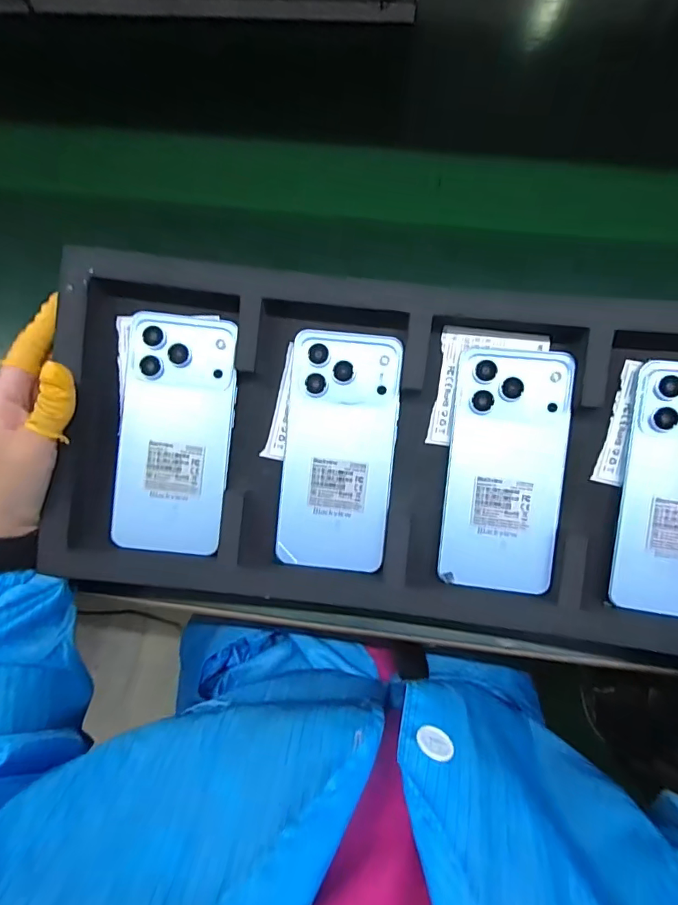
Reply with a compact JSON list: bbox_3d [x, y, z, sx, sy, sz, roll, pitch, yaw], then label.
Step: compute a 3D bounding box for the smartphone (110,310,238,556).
[{"bbox_3d":[-0.113,-0.013,0.326,0.076,0.009,0.163,6,91,1],"label":"smartphone"}]

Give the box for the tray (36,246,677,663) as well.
[{"bbox_3d":[0.044,0.006,0.317,0.460,0.034,0.241,5,92,4],"label":"tray"}]

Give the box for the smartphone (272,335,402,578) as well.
[{"bbox_3d":[0.000,0.000,0.326,0.076,0.005,0.161,6,93,1],"label":"smartphone"}]

